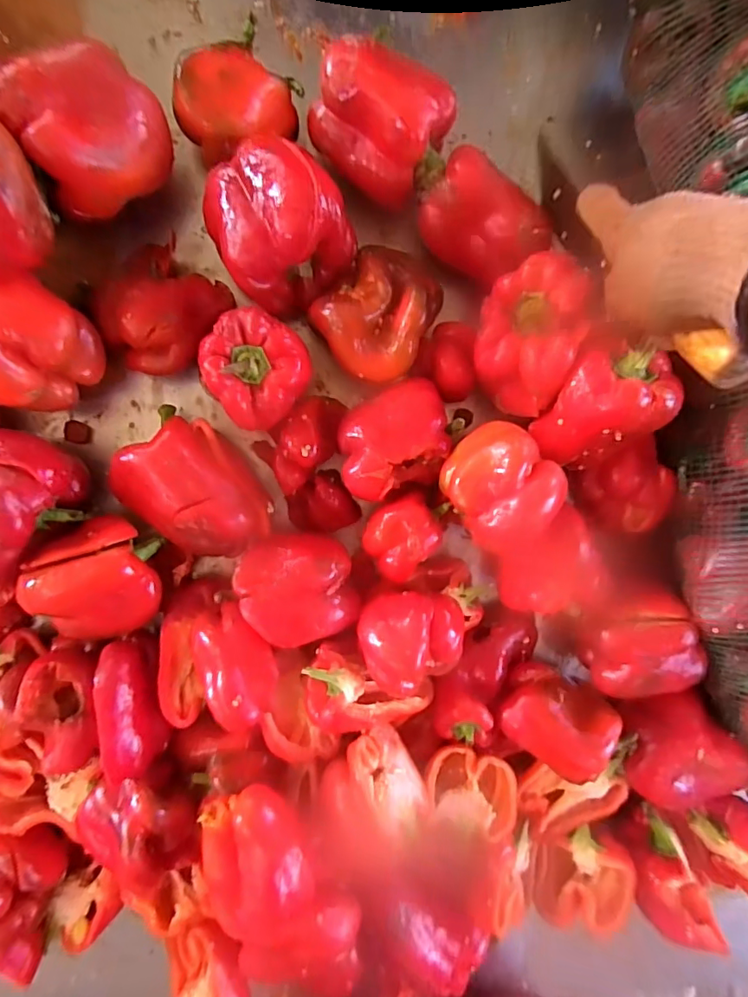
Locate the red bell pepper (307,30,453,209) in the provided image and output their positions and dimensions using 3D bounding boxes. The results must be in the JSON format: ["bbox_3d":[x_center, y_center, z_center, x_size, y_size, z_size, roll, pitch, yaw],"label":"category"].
[{"bbox_3d":[0.001,-0.311,0.427,0.108,0.081,0.094,32,91,-8],"label":"red bell pepper"}]

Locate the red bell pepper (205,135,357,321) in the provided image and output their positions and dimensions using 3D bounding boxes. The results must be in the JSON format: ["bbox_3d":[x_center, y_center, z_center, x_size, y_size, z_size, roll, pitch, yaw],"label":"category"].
[{"bbox_3d":[-0.077,-0.221,0.416,0.099,0.086,0.105,-27,97,-3],"label":"red bell pepper"}]

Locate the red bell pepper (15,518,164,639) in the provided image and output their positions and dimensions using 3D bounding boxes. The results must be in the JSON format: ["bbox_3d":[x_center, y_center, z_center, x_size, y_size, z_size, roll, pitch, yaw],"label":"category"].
[{"bbox_3d":[-0.237,0.074,0.436,0.094,0.056,0.095,-1,95,-6],"label":"red bell pepper"}]

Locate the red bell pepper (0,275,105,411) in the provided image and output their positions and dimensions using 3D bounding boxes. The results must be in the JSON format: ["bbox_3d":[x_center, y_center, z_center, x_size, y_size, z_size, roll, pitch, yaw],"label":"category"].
[{"bbox_3d":[-0.282,-0.125,0.412,0.085,0.073,0.090,-1,95,-6],"label":"red bell pepper"}]

